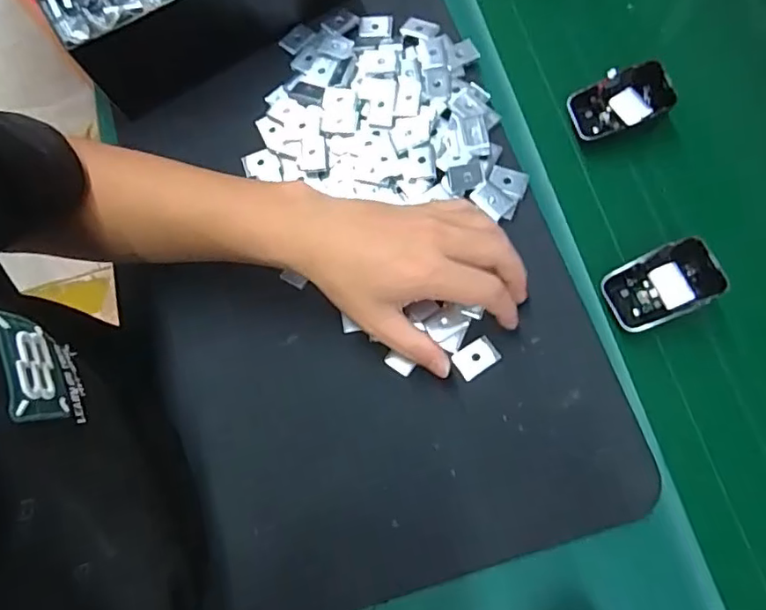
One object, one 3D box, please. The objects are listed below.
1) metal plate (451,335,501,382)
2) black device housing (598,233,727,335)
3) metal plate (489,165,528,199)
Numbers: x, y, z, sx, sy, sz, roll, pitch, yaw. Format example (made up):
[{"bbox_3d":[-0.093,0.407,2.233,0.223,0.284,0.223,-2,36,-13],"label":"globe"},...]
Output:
[{"bbox_3d":[0.064,0.036,0.376,0.030,0.004,0.020,-32,72,-2],"label":"metal plate"},{"bbox_3d":[0.187,-0.013,0.372,0.069,0.019,0.045,-28,76,19],"label":"black device housing"},{"bbox_3d":[0.093,-0.091,0.412,0.028,0.007,0.018,21,77,14],"label":"metal plate"}]

